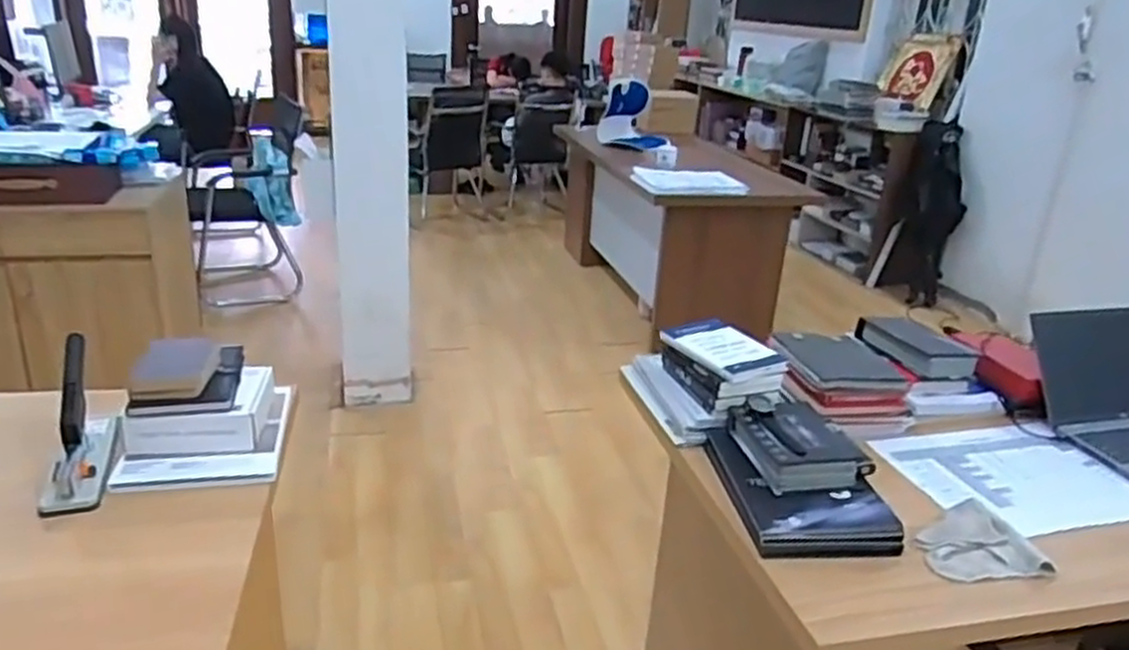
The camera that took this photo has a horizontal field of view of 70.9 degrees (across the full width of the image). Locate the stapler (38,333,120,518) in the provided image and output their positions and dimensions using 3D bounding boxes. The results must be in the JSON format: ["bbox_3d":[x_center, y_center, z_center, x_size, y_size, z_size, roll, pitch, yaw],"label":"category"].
[{"bbox_3d":[-0.729,0.143,1.183,0.089,0.169,0.231,-5,25,-19],"label":"stapler"}]

